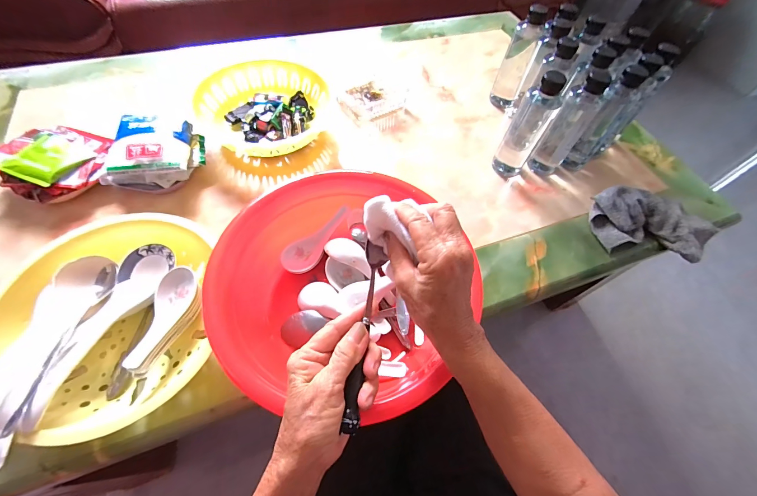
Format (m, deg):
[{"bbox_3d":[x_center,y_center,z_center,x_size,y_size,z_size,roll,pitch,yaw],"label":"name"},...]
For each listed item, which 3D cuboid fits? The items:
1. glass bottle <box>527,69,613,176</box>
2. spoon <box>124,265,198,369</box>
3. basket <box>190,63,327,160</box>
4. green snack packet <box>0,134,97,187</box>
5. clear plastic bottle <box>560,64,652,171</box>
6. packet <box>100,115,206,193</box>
[{"bbox_3d":[0.313,-0.200,0.528,0.047,0.175,0.049,-38,69,-23],"label":"glass bottle"},{"bbox_3d":[-0.256,0.078,0.372,0.043,0.035,0.124,12,59,3],"label":"spoon"},{"bbox_3d":[-0.215,-0.252,0.582,0.214,0.057,0.213,2,60,-3],"label":"basket"},{"bbox_3d":[-0.497,-0.134,0.478,0.086,0.023,0.087,21,60,8],"label":"green snack packet"},{"bbox_3d":[0.377,-0.213,0.538,0.063,0.177,0.053,4,59,-2],"label":"clear plastic bottle"},{"bbox_3d":[-0.351,-0.153,0.511,0.127,0.053,0.129,3,59,-2],"label":"packet"}]

